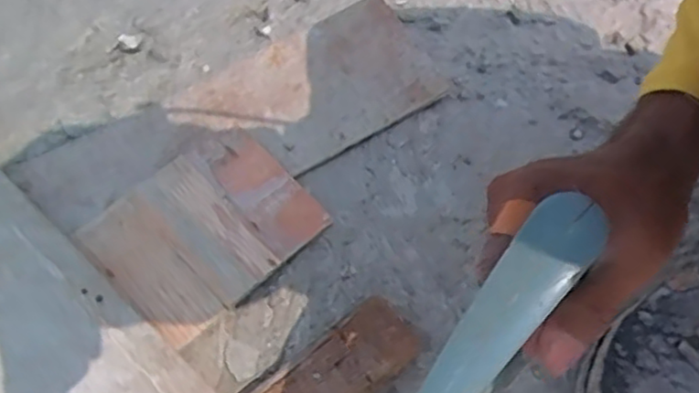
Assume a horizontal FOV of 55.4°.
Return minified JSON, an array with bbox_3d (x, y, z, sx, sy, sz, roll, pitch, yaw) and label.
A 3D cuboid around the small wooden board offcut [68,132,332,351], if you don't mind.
[{"bbox_3d":[-0.113,0.025,0.525,0.126,0.023,0.160,39,64,20],"label":"small wooden board offcut"}]

